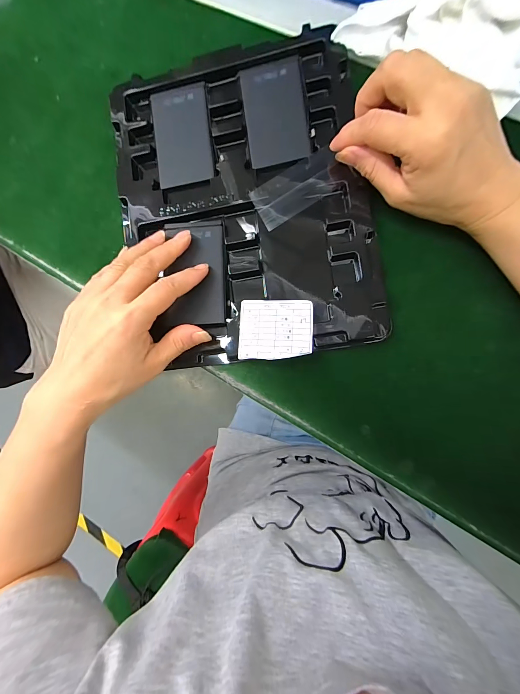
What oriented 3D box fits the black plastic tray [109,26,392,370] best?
[{"bbox_3d":[-0.018,-0.128,0.256,0.213,0.022,0.273,-7,86,9],"label":"black plastic tray"}]

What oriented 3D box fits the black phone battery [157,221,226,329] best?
[{"bbox_3d":[-0.057,-0.066,0.257,0.052,0.010,0.095,-2,83,-4],"label":"black phone battery"}]

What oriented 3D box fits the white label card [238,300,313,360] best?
[{"bbox_3d":[0.012,-0.014,0.240,0.060,0.004,0.048,1,85,11],"label":"white label card"}]

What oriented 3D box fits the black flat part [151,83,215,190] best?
[{"bbox_3d":[-0.072,-0.195,0.273,0.053,0.005,0.093,-7,86,9],"label":"black flat part"}]

